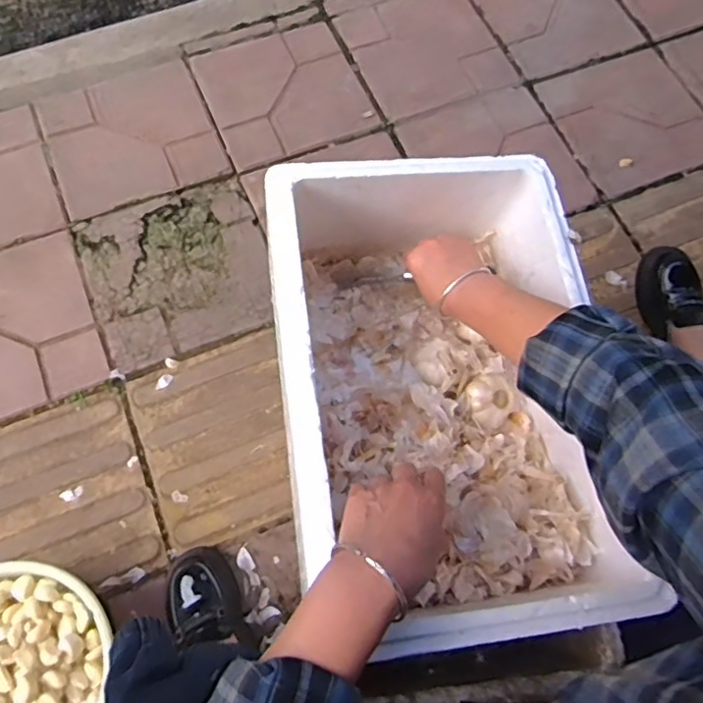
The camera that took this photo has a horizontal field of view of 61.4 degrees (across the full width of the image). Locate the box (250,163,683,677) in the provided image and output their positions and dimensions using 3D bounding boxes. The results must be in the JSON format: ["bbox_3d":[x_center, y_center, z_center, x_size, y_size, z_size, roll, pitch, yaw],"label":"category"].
[{"bbox_3d":[0.082,0.038,0.580,0.280,0.153,0.430,-7,71,-5],"label":"box"}]

